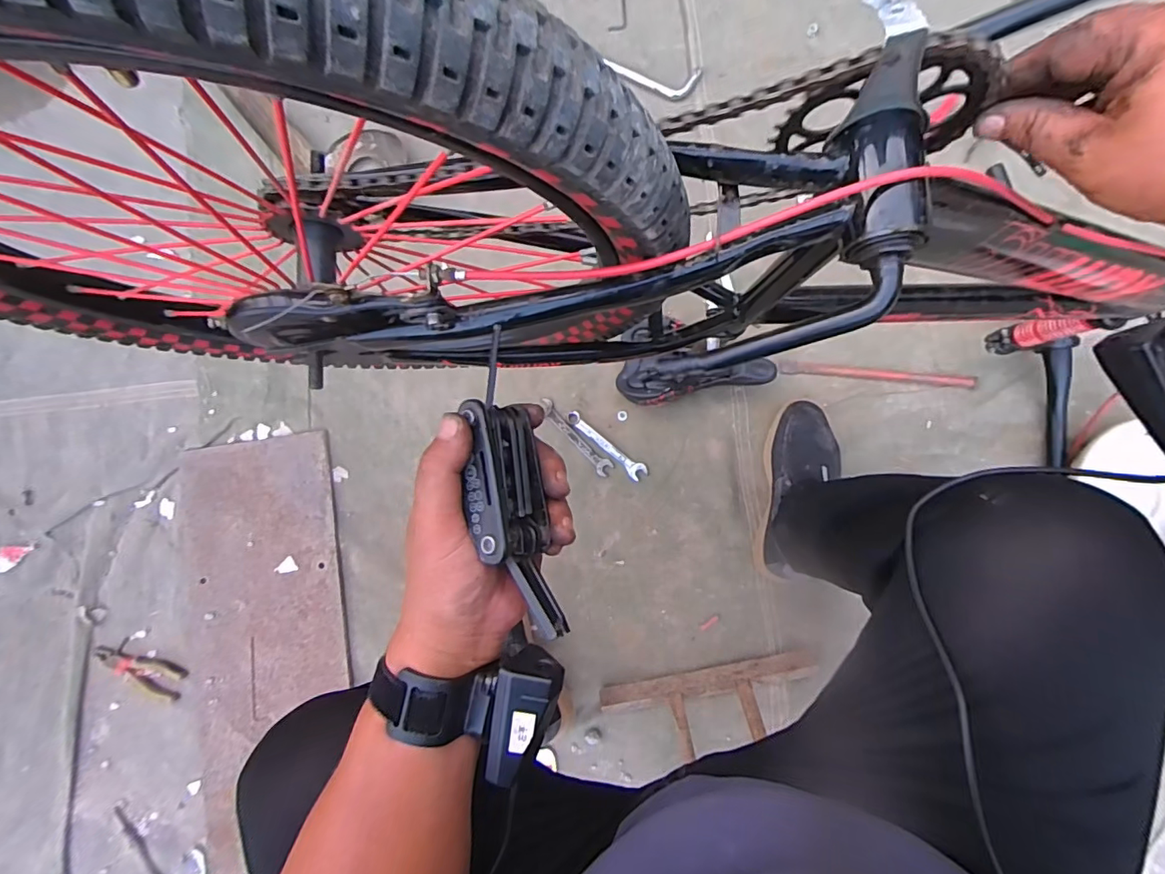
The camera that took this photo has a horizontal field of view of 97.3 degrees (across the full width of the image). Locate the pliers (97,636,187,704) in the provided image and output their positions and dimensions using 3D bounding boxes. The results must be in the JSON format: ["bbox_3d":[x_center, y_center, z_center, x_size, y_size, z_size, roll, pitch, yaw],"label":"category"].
[{"bbox_3d":[-0.781,0.406,0.902,0.182,0.020,0.064,21,88,6],"label":"pliers"}]

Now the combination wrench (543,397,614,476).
[{"bbox_3d":[-0.012,0.000,0.823,0.025,0.008,0.155,-44,84,1],"label":"combination wrench"}]

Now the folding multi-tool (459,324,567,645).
[{"bbox_3d":[-0.043,0.028,0.283,0.034,0.042,0.167,-13,85,5],"label":"folding multi-tool"}]

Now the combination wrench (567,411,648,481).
[{"bbox_3d":[0.039,0.012,0.818,0.155,0.006,0.027,42,90,6],"label":"combination wrench"}]

